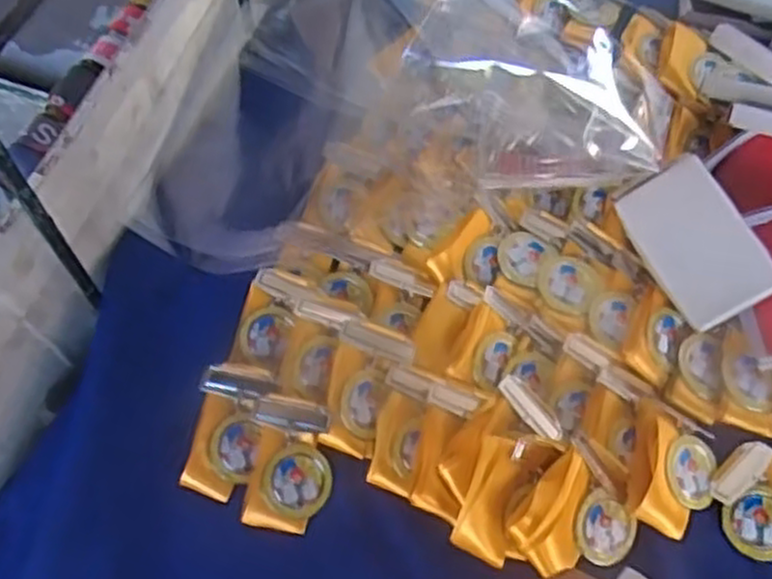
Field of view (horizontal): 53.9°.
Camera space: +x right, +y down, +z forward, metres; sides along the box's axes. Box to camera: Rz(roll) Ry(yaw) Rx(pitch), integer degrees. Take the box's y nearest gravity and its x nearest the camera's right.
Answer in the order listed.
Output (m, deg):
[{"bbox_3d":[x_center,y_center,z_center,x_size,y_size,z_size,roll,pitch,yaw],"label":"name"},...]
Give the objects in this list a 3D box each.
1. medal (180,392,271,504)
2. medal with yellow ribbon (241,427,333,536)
[{"bbox_3d":[-0.087,0.088,0.417,0.040,0.010,0.052,15,64,8],"label":"medal"},{"bbox_3d":[-0.052,0.103,0.407,0.042,0.010,0.051,14,64,7],"label":"medal with yellow ribbon"}]

